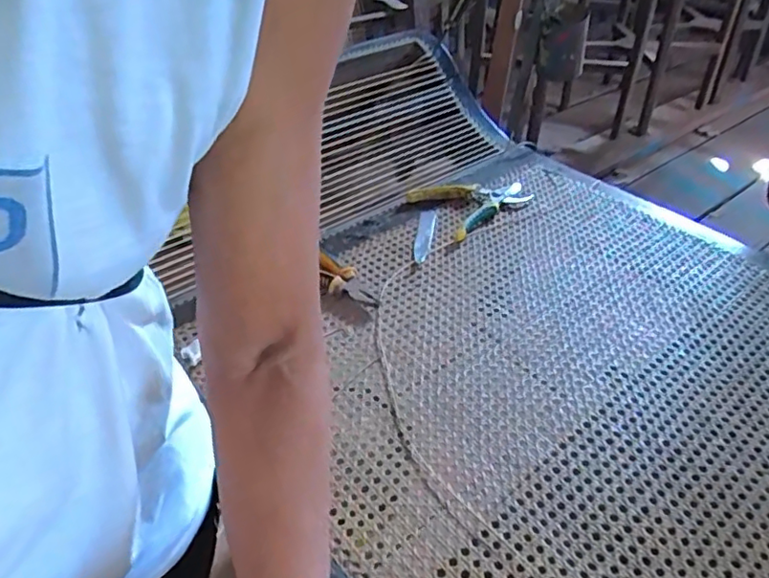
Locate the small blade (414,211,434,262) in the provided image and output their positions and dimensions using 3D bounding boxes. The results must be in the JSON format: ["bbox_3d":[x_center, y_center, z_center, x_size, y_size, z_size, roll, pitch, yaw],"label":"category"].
[{"bbox_3d":[0.058,-0.079,0.850,0.023,0.005,0.126,6,39,6],"label":"small blade"}]

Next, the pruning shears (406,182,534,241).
[{"bbox_3d":[0.128,-0.143,0.919,0.164,0.025,0.139,-27,47,-31],"label":"pruning shears"}]

